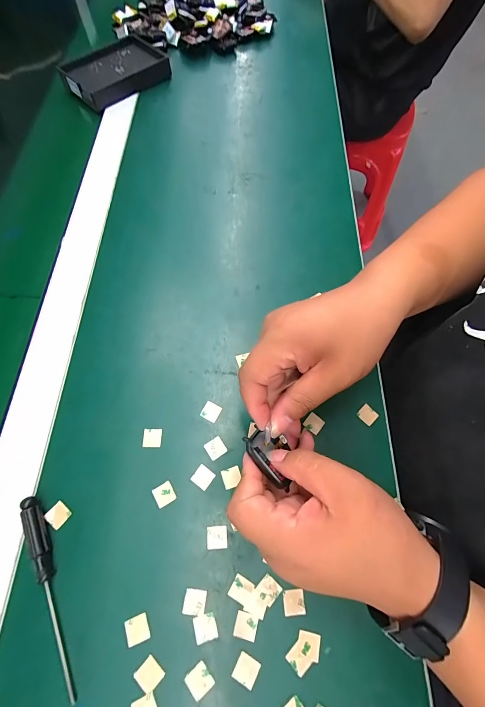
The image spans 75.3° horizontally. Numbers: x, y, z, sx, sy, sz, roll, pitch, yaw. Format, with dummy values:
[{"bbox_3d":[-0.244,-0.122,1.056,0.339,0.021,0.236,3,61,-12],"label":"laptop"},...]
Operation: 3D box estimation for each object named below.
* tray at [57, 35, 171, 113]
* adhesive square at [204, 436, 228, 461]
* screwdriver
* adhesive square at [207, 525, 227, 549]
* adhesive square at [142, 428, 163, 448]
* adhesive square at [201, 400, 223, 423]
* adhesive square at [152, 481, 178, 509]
[{"bbox_3d":[-0.188,-0.416,0.462,0.139,0.023,0.104,-42,75,-18],"label":"tray"},{"bbox_3d":[-0.023,0.082,0.272,0.016,0.004,0.016,-31,72,-15],"label":"adhesive square"},{"bbox_3d":[-0.138,0.168,0.224,0.011,0.014,0.130,-23,70,-12],"label":"screwdriver"},{"bbox_3d":[-0.020,0.144,0.246,0.015,0.004,0.016,-2,67,-4],"label":"adhesive square"},{"bbox_3d":[-0.079,0.073,0.273,0.016,0.004,0.016,1,67,-3],"label":"adhesive square"},{"bbox_3d":[-0.028,0.052,0.284,0.016,0.004,0.016,26,68,8],"label":"adhesive square"},{"bbox_3d":[-0.064,0.115,0.256,0.016,0.004,0.016,-28,71,-14],"label":"adhesive square"}]

